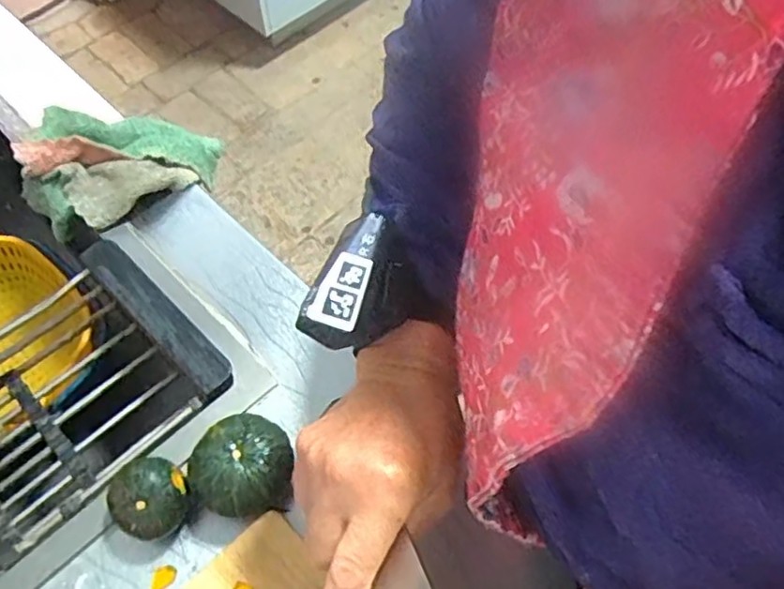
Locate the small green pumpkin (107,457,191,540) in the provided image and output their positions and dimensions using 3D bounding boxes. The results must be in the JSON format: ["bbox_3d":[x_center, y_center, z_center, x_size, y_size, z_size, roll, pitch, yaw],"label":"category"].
[{"bbox_3d":[-0.171,0.147,0.463,0.049,0.046,0.051,0,65,-1],"label":"small green pumpkin"}]

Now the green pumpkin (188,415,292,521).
[{"bbox_3d":[-0.109,0.128,0.476,0.070,0.053,0.070,0,65,-1],"label":"green pumpkin"}]

